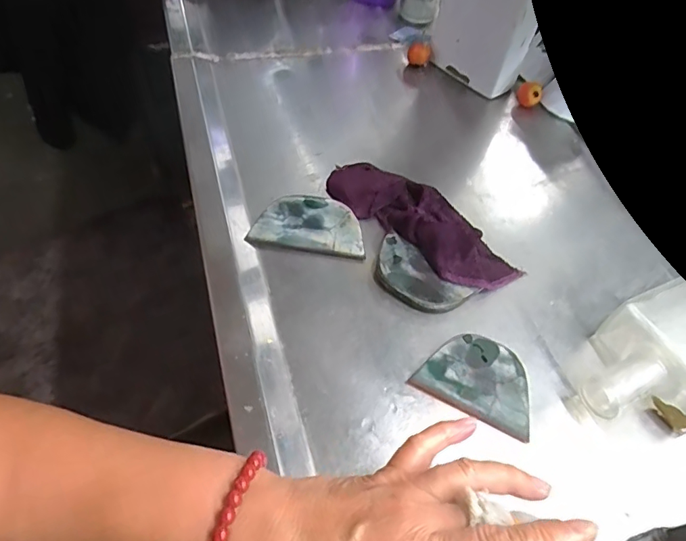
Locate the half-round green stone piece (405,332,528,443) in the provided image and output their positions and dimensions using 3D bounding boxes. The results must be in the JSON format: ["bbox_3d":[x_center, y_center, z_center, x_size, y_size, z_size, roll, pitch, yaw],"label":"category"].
[{"bbox_3d":[0.096,0.074,0.349,0.080,0.010,0.059,24,57,11],"label":"half-round green stone piece"}]

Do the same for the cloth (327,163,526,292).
[{"bbox_3d":[0.062,-0.042,0.430,0.058,0.025,0.179,-37,66,-26],"label":"cloth"}]

